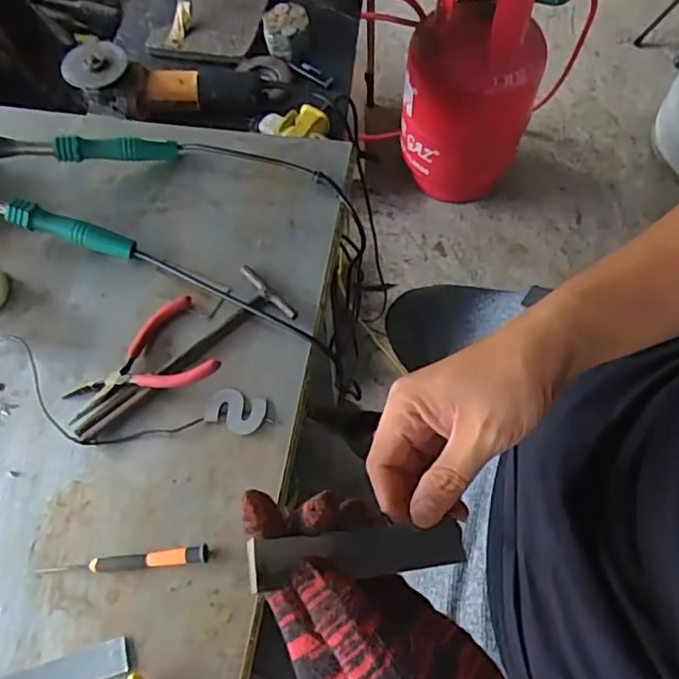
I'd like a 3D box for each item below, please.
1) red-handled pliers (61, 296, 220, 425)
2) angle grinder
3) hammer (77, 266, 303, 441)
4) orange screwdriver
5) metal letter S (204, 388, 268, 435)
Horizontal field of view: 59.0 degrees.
[{"bbox_3d":[-0.190,0.015,0.562,0.138,0.029,0.095,-18,64,-7],"label":"red-handled pliers"},{"bbox_3d":[-0.254,-0.384,0.890,0.279,0.084,0.072,0,65,1],"label":"angle grinder"},{"bbox_3d":[-0.147,0.020,0.568,0.221,0.013,0.071,-41,69,-16],"label":"hammer"},{"bbox_3d":[-0.177,0.184,0.492,0.139,0.009,0.014,-7,64,-1],"label":"orange screwdriver"},{"bbox_3d":[-0.095,0.065,0.547,0.054,0.004,0.037,16,65,10],"label":"metal letter S"}]

